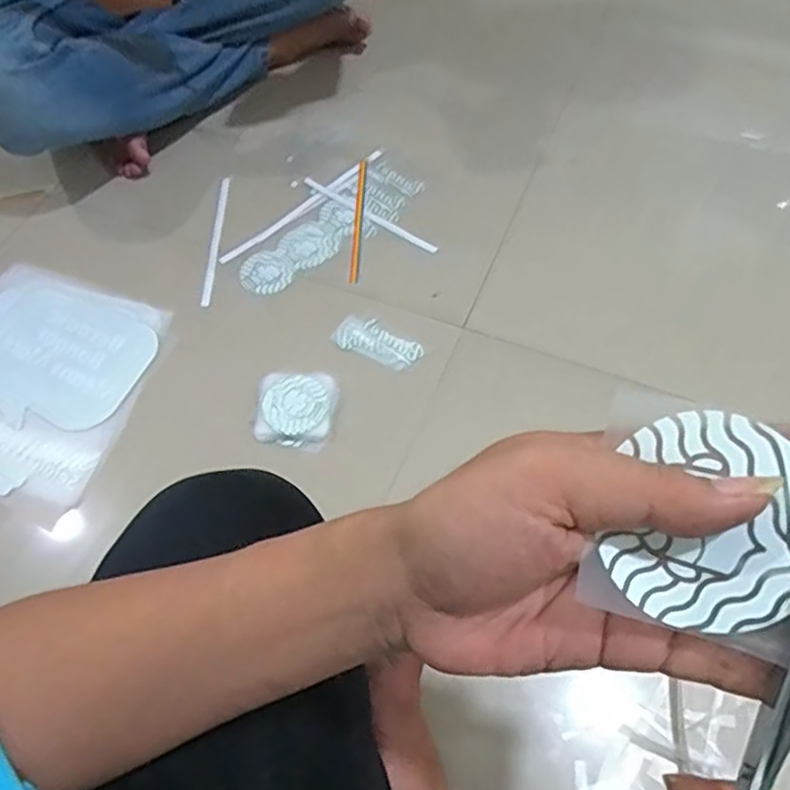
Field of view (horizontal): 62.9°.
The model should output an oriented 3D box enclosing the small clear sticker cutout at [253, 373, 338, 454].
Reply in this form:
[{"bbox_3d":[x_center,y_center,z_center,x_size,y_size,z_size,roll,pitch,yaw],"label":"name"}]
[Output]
[{"bbox_3d":[-0.107,0.016,0.701,0.084,0.012,0.091,0,61,2],"label":"small clear sticker cutout"}]

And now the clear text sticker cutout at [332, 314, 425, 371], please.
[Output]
[{"bbox_3d":[-0.020,-0.060,0.743,0.102,0.004,0.045,23,64,15],"label":"clear text sticker cutout"}]

